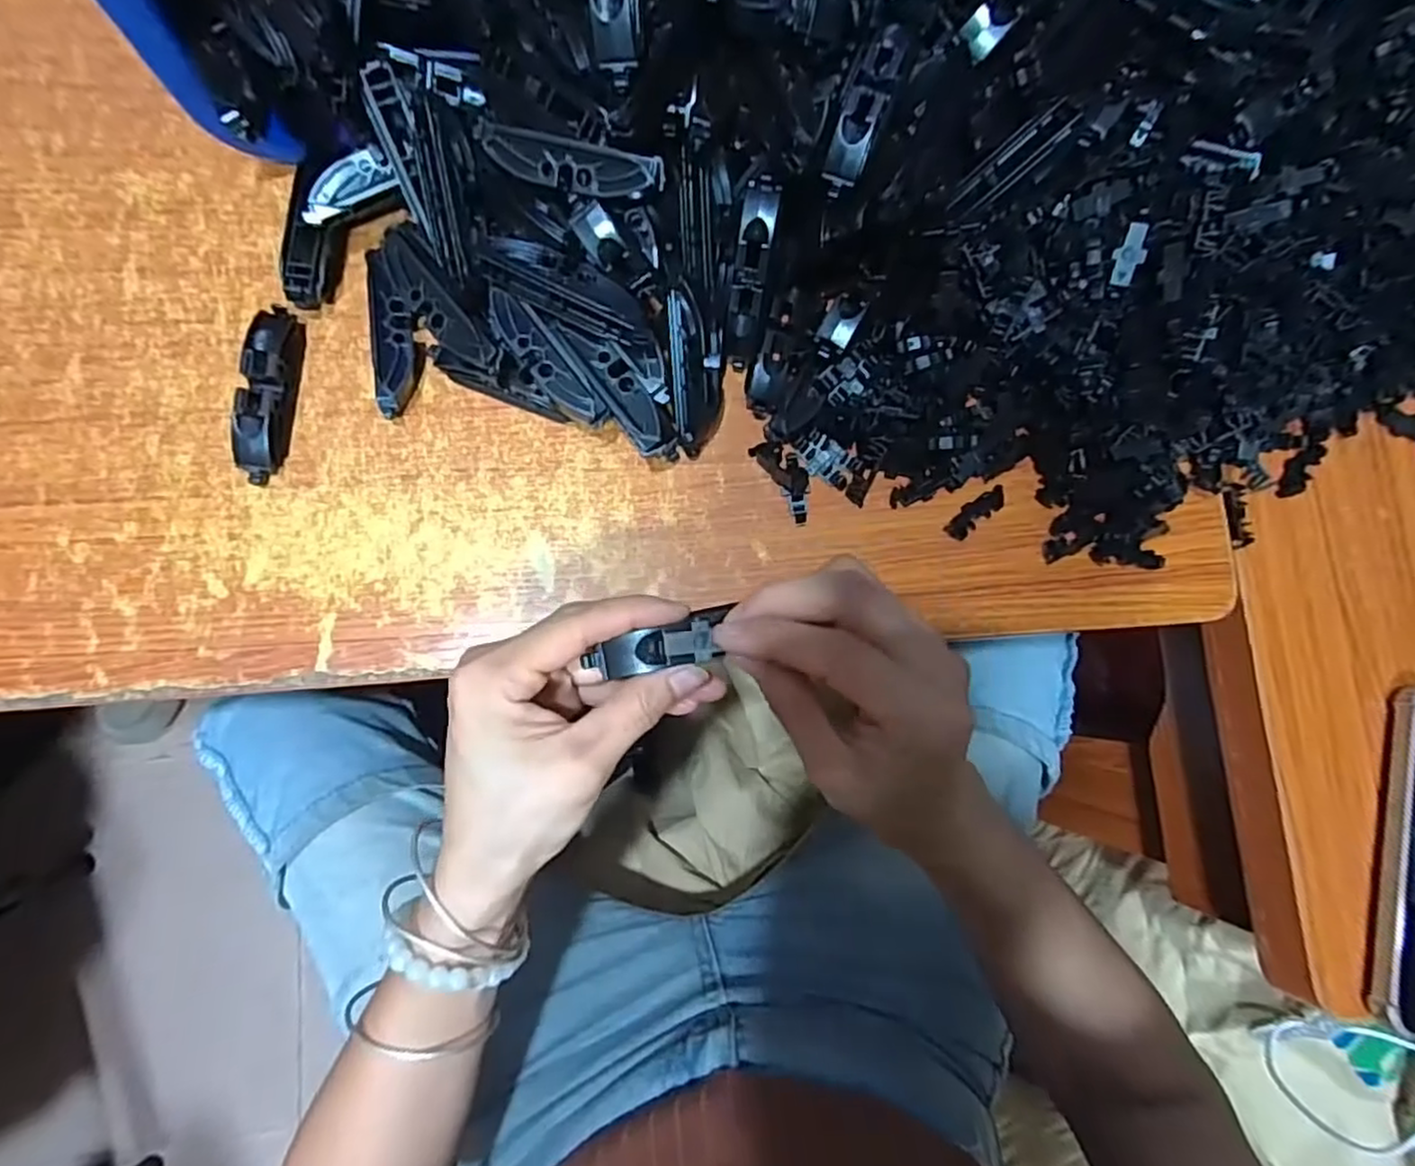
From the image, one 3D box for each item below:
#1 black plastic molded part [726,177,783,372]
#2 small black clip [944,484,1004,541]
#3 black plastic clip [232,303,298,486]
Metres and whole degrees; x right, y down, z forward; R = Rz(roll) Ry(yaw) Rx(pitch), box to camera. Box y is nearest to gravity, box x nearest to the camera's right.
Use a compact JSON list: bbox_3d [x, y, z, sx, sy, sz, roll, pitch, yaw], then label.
[{"bbox_3d":[0.020,-0.140,0.322,0.018,0.018,0.083,5,126,-5],"label":"black plastic molded part"},{"bbox_3d":[0.137,-0.036,0.352,0.036,0.005,0.012,-38,88,-9],"label":"small black clip"},{"bbox_3d":[-0.203,-0.089,0.318,0.017,0.021,0.083,5,82,-5],"label":"black plastic clip"}]

